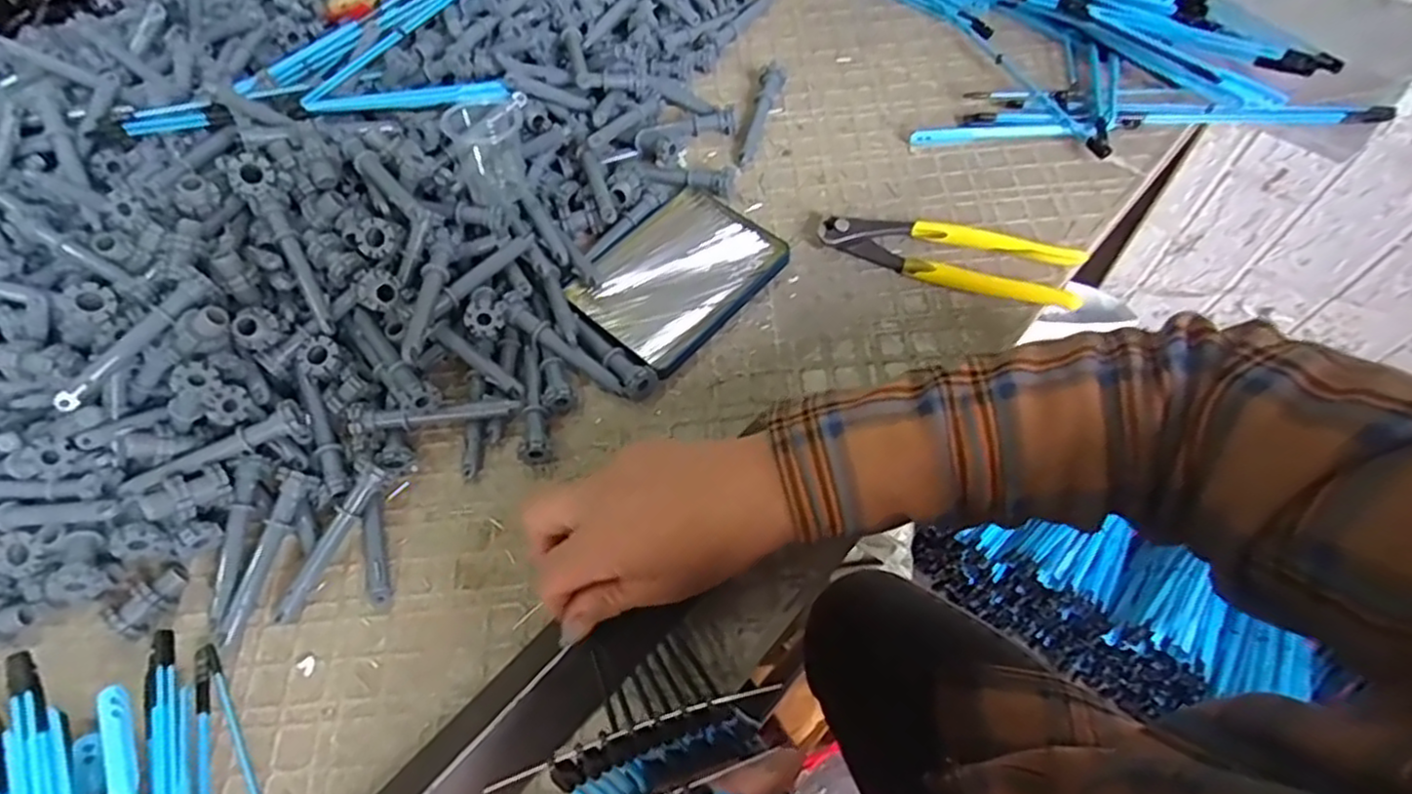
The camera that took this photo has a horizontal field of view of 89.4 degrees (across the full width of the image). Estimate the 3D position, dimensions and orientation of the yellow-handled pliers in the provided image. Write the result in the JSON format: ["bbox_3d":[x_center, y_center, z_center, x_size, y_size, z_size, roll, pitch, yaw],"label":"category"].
[{"bbox_3d":[0.157,-0.091,0.465,0.162,0.018,0.045,15,63,11],"label":"yellow-handled pliers"}]

